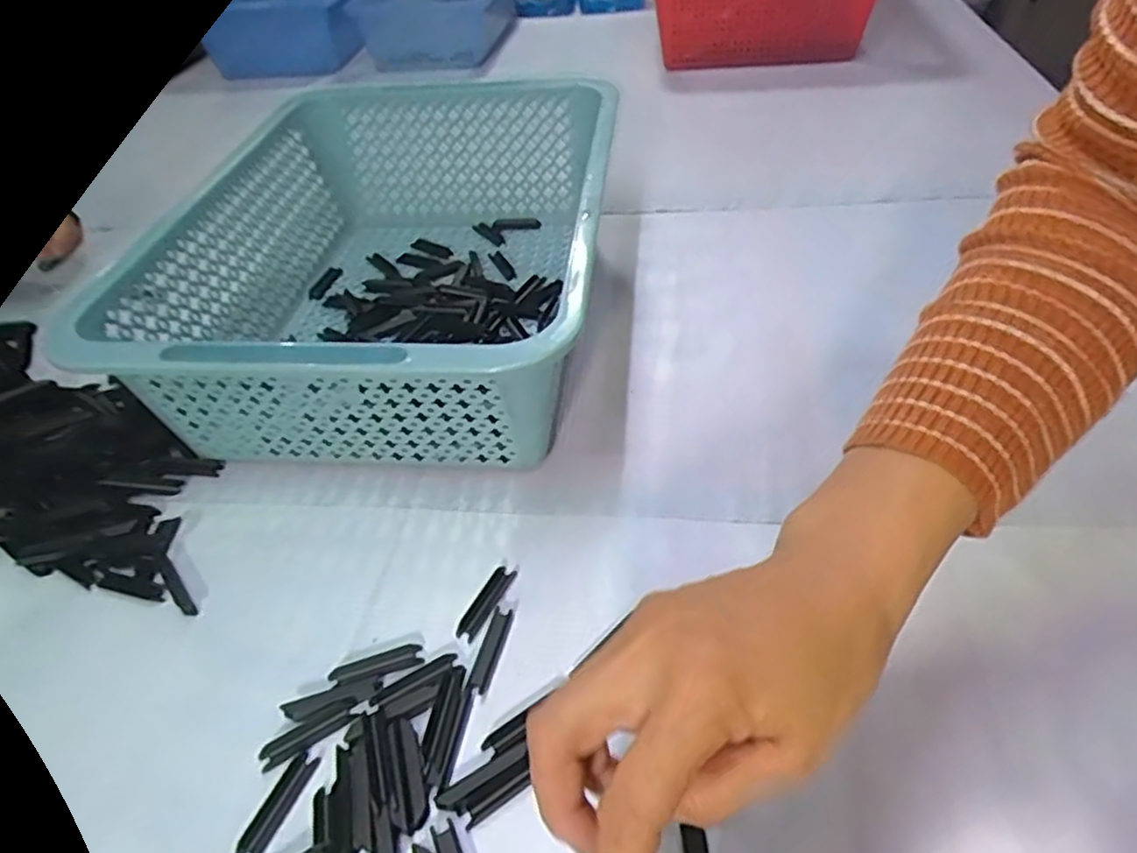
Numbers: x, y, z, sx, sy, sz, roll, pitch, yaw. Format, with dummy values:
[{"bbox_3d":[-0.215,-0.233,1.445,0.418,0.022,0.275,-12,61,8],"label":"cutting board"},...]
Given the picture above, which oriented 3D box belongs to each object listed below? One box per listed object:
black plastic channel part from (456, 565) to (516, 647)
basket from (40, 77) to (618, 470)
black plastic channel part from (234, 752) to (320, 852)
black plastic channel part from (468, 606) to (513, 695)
[{"bbox_3d":[-0.044,0.092,0.369,0.012,0.006,0.046,17,49,21],"label":"black plastic channel part"},{"bbox_3d":[-0.119,-0.130,0.518,0.276,0.118,0.399,1,45,6],"label":"basket"},{"bbox_3d":[-0.126,0.165,0.303,0.012,0.005,0.045,15,48,19],"label":"black plastic channel part"},{"bbox_3d":[-0.039,0.110,0.347,0.011,0.004,0.044,8,46,13],"label":"black plastic channel part"}]

